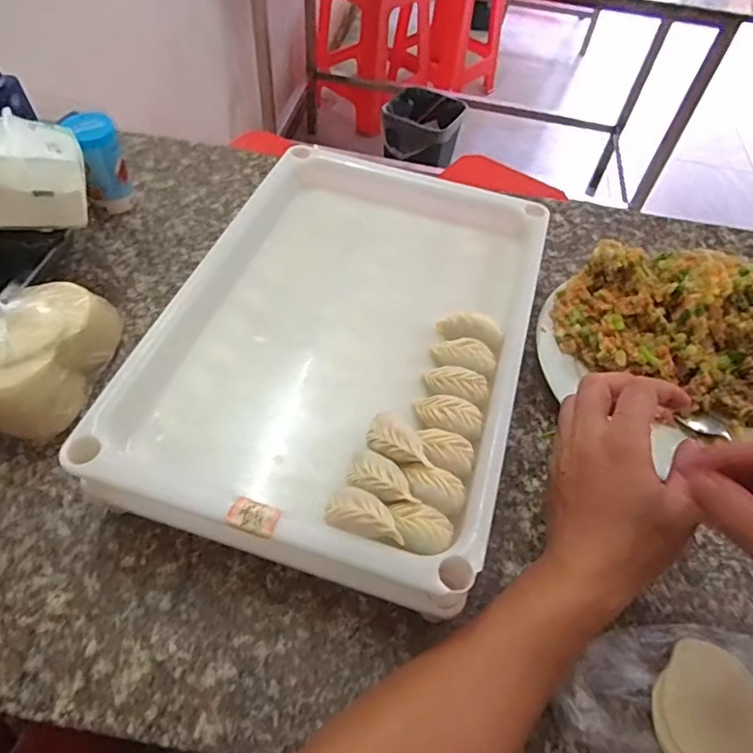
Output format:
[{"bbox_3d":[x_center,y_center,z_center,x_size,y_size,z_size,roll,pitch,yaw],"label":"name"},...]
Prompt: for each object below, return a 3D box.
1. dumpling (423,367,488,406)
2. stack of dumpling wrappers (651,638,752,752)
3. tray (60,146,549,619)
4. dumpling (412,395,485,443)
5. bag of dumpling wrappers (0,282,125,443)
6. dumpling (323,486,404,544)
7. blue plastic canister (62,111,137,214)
[{"bbox_3d":[0.057,0.010,0.403,0.044,0.027,0.024,15,54,6],"label":"dumpling"},{"bbox_3d":[0.211,0.211,0.342,0.080,0.012,0.068,-36,64,-27],"label":"stack of dumpling wrappers"},{"bbox_3d":[-0.021,-0.041,0.432,0.264,0.037,0.385,17,54,7],"label":"tray"},{"bbox_3d":[0.050,0.031,0.386,0.048,0.031,0.024,18,54,8],"label":"dumpling"},{"bbox_3d":[-0.264,-0.035,0.408,0.073,0.129,0.125,10,53,2],"label":"bag of dumpling wrappers"},{"bbox_3d":[-0.006,0.083,0.323,0.048,0.013,0.026,23,55,12],"label":"dumpling"},{"bbox_3d":[-0.281,-0.218,0.564,0.042,0.094,0.053,-15,56,-16],"label":"blue plastic canister"}]

